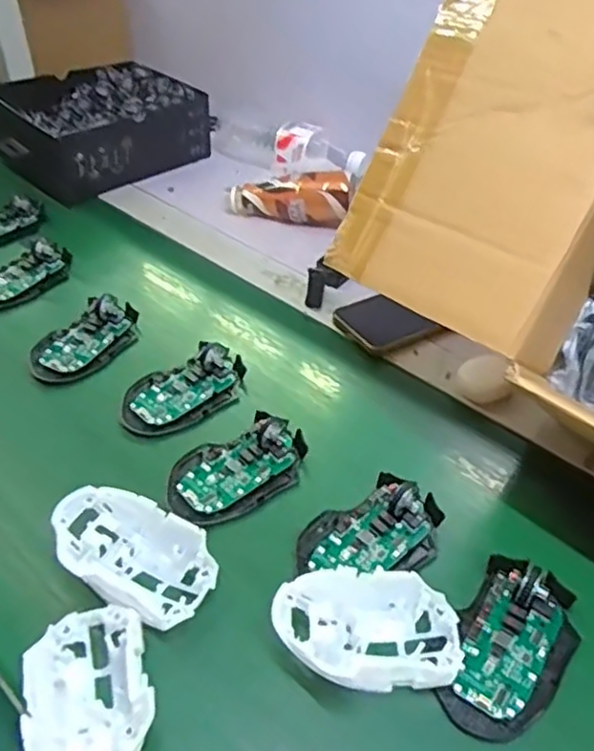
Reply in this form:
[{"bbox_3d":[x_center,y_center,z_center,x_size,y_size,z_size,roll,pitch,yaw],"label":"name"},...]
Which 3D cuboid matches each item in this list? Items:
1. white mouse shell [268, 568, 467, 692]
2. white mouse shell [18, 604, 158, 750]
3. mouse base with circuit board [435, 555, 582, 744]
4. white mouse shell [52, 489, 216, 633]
[{"bbox_3d":[0.043,0.153,0.409,0.111,0.029,0.070,-3,41,-6],"label":"white mouse shell"},{"bbox_3d":[-0.119,0.185,0.382,0.068,0.030,0.113,-10,42,-14],"label":"white mouse shell"},{"bbox_3d":[0.132,0.164,0.410,0.066,0.034,0.110,28,47,27],"label":"mouse base with circuit board"},{"bbox_3d":[-0.111,0.120,0.453,0.115,0.034,0.070,27,54,9],"label":"white mouse shell"}]

